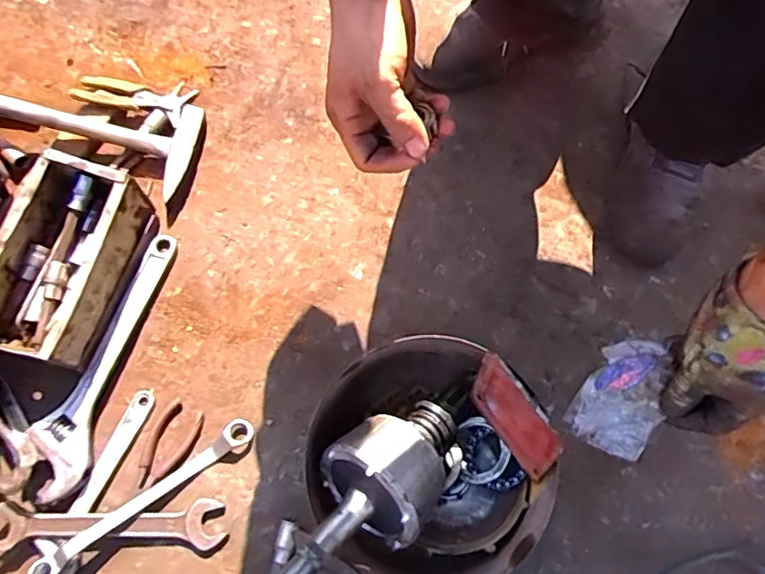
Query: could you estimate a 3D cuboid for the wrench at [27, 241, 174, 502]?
[{"bbox_3d":[-0.301,0.072,0.589,0.058,0.028,0.288,13,72,3],"label":"wrench"}]

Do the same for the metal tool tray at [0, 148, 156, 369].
[{"bbox_3d":[-0.339,-0.027,0.580,0.110,0.066,0.206,15,72,4],"label":"metal tool tray"}]

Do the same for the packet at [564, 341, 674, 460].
[{"bbox_3d":[0.222,0.105,0.495,0.079,0.114,0.048,9,37,-7],"label":"packet"}]

